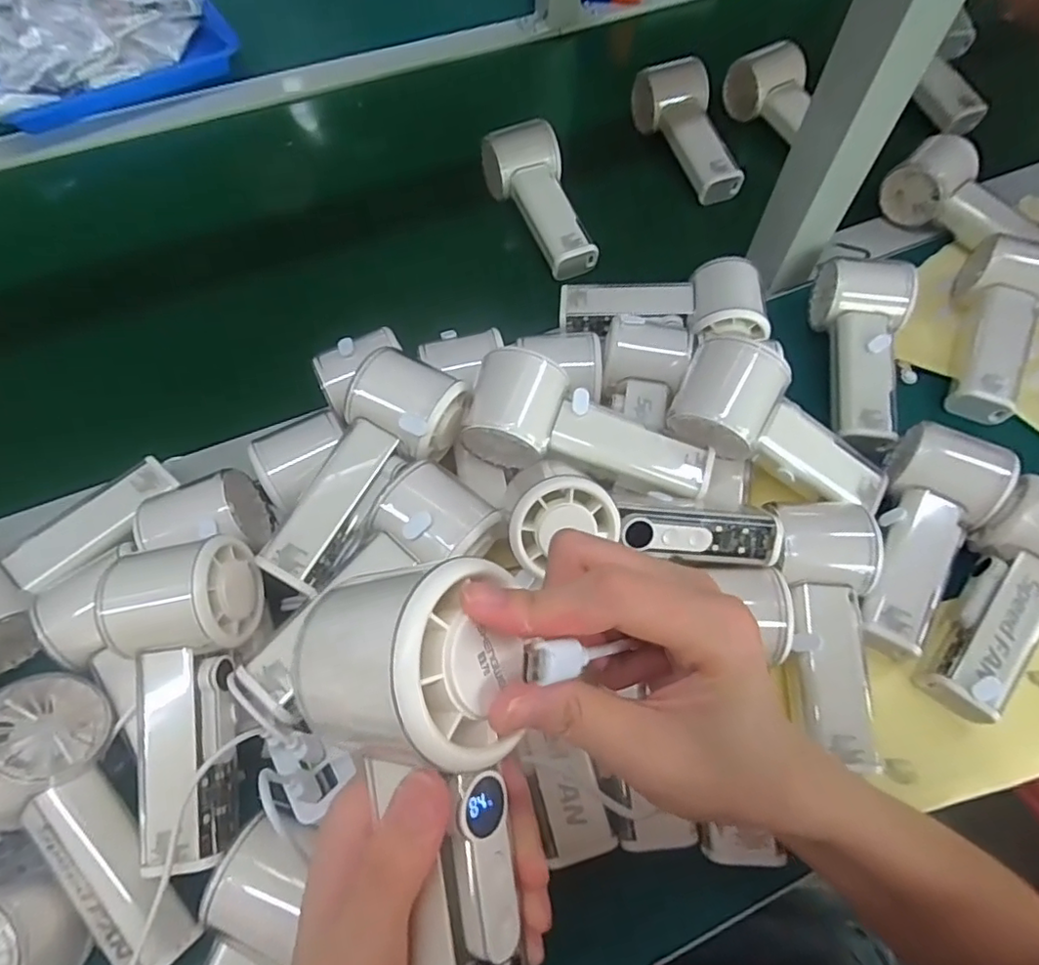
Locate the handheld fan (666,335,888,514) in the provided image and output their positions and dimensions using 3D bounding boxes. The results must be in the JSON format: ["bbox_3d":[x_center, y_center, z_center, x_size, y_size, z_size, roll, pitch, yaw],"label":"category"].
[{"bbox_3d":[0.169,-0.028,0.380,0.150,0.058,0.057,28,63,-14],"label":"handheld fan"}]

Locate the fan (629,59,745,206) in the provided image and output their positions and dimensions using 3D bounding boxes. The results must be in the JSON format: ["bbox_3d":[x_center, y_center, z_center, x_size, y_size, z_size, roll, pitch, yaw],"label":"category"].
[{"bbox_3d":[0.165,-0.337,0.565,0.054,0.053,0.143,-20,65,-11],"label":"fan"}]

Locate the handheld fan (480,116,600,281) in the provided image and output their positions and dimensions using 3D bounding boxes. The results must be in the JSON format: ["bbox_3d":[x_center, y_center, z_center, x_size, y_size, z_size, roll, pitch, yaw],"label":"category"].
[{"bbox_3d":[0.025,-0.248,0.519,0.063,0.045,0.142,-24,65,-13],"label":"handheld fan"}]

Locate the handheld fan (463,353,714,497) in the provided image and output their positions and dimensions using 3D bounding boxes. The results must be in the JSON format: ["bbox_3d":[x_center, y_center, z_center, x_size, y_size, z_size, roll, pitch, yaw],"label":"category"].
[{"bbox_3d":[0.041,-0.029,0.372,0.149,0.054,0.062,18,63,-7],"label":"handheld fan"}]

